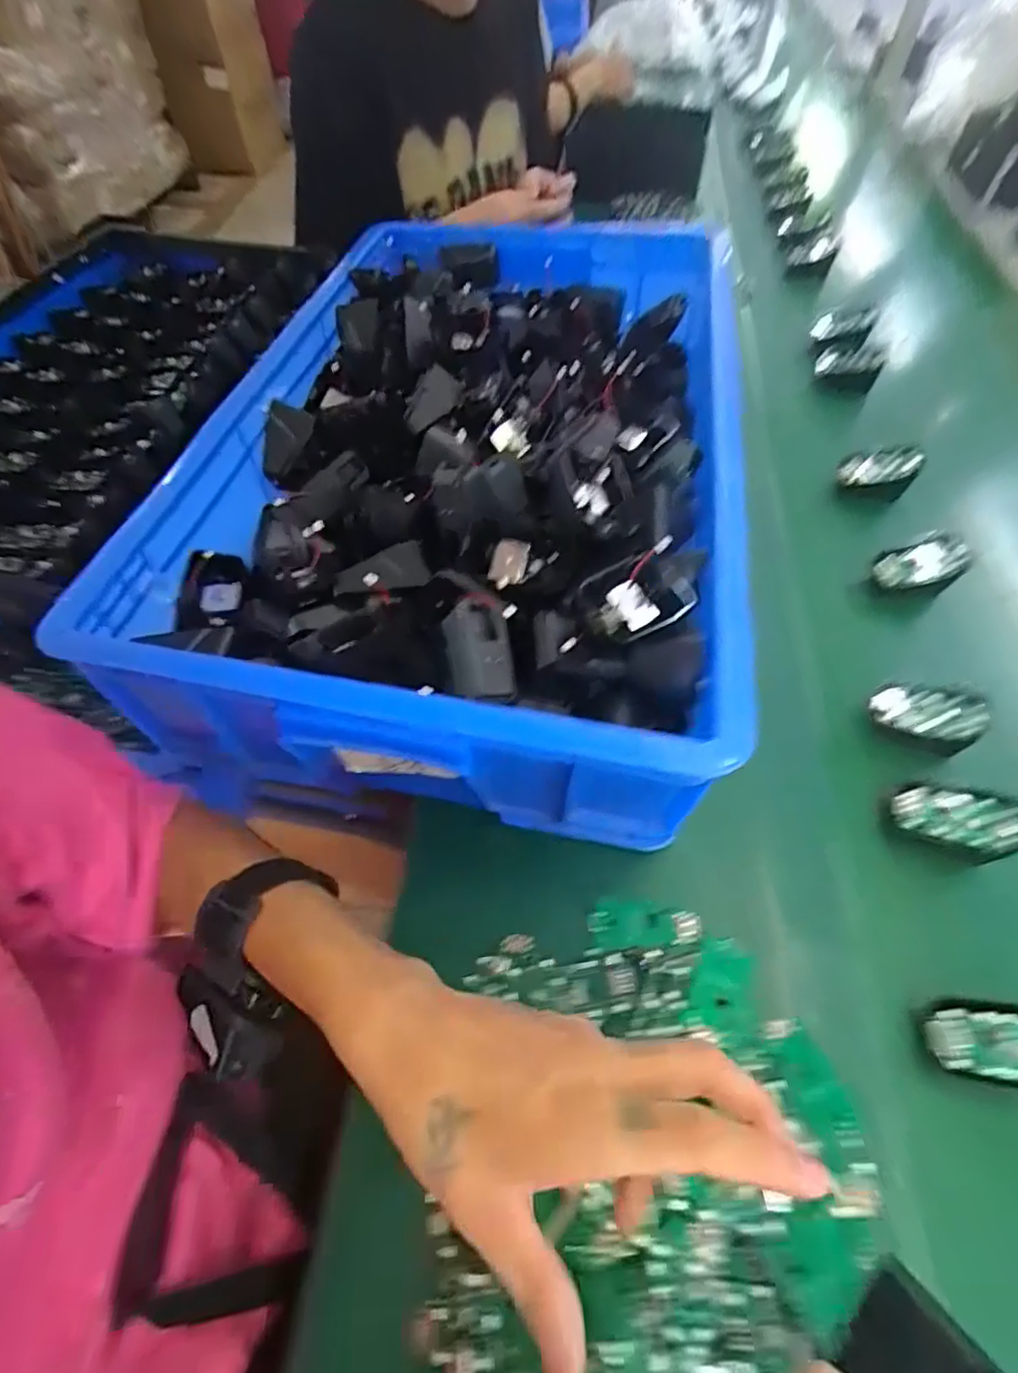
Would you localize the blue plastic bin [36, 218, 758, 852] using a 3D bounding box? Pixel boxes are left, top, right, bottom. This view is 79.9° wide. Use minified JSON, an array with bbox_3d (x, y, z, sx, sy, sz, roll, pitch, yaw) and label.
[{"bbox_3d":[-0.032,-0.237,0.548,0.403,0.129,0.710,6,57,4],"label":"blue plastic bin"}]

